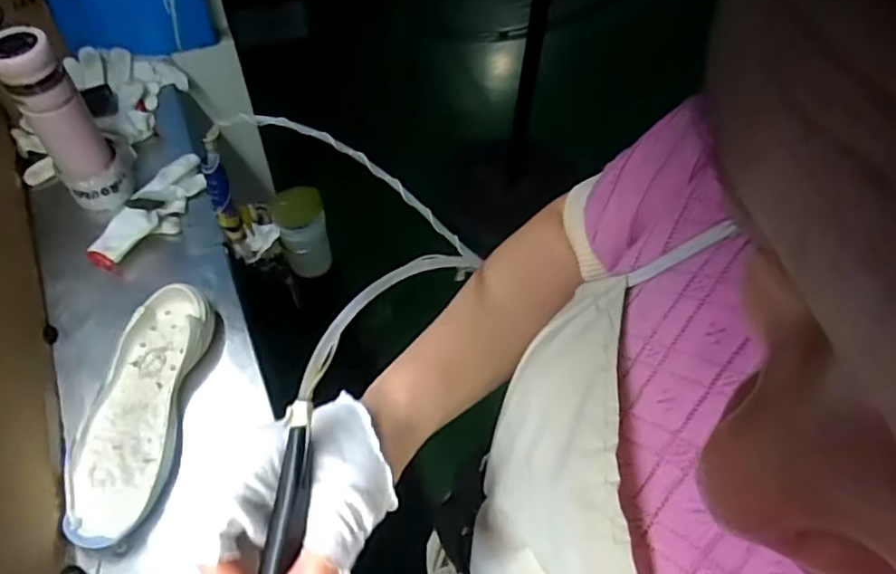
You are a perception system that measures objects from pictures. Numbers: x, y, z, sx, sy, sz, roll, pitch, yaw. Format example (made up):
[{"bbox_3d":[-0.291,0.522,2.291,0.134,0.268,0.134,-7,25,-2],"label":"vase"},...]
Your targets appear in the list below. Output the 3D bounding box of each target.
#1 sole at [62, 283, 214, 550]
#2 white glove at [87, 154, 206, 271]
[{"bbox_3d":[-0.330,0.129,0.675,0.101,0.043,0.276,5,57,0],"label":"sole"},{"bbox_3d":[-0.382,-0.096,0.826,0.072,0.034,0.191,27,60,14],"label":"white glove"}]

